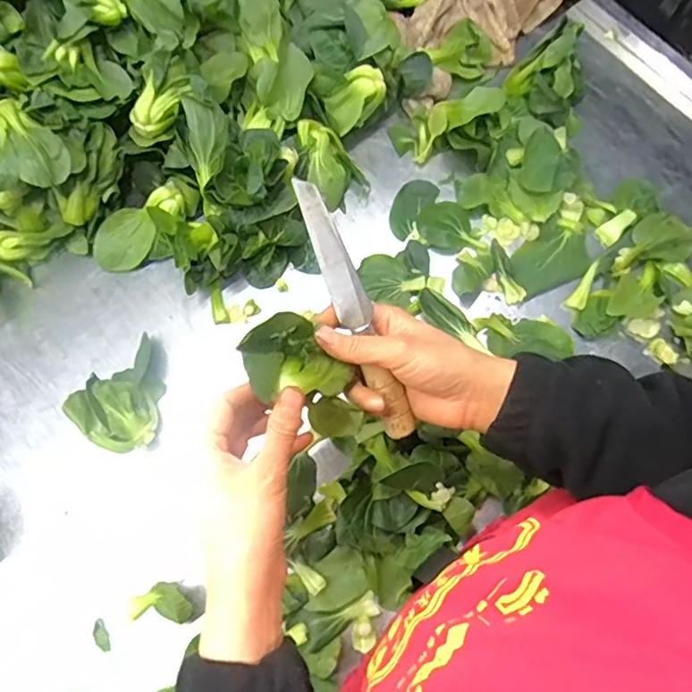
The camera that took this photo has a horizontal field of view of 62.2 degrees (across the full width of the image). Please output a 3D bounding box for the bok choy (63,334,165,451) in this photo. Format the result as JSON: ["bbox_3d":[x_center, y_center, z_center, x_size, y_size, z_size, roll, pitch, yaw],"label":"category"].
[{"bbox_3d":[-0.209,0.050,0.557,0.079,0.055,0.094,42,79,13],"label":"bok choy"}]

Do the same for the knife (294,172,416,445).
[{"bbox_3d":[0.008,-0.022,0.421,0.023,0.018,0.201,-24,105,-4],"label":"knife"}]

